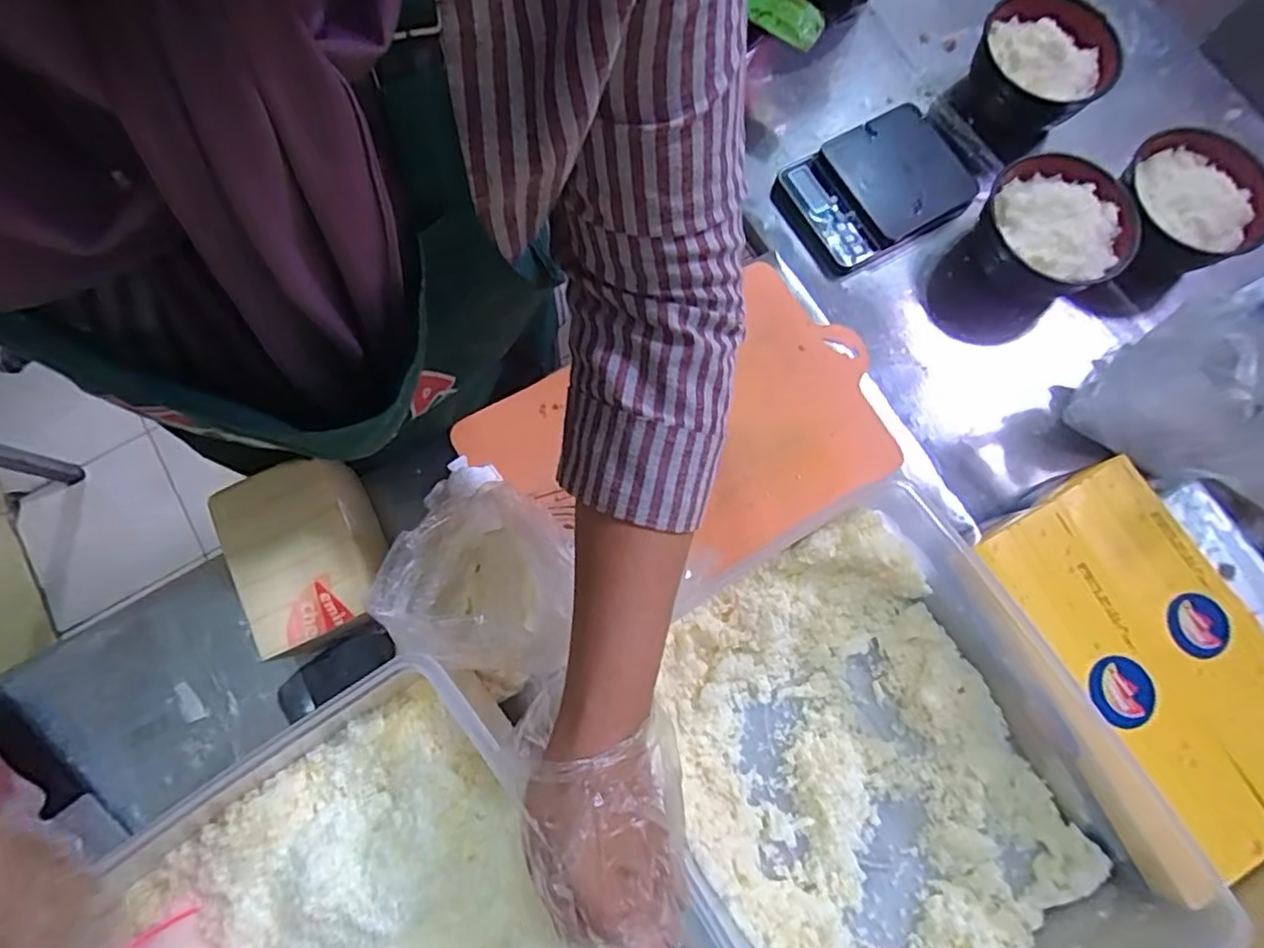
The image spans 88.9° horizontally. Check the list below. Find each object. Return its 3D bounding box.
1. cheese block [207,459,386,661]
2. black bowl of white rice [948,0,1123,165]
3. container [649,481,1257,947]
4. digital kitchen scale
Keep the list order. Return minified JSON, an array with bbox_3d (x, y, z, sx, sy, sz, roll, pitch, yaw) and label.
[{"bbox_3d":[-0.258,0.063,0.517,0.094,0.066,0.137,-26,79,-7],"label":"cheese block"},{"bbox_3d":[0.422,-0.429,0.689,0.154,0.071,0.133,-33,79,-9],"label":"black bowl of white rice"},{"bbox_3d":[0.181,0.230,0.469,0.272,0.119,0.367,-33,79,-9],"label":"container"},{"bbox_3d":[0.259,-0.303,0.677,0.200,0.029,0.133,-30,79,-8],"label":"digital kitchen scale"}]

